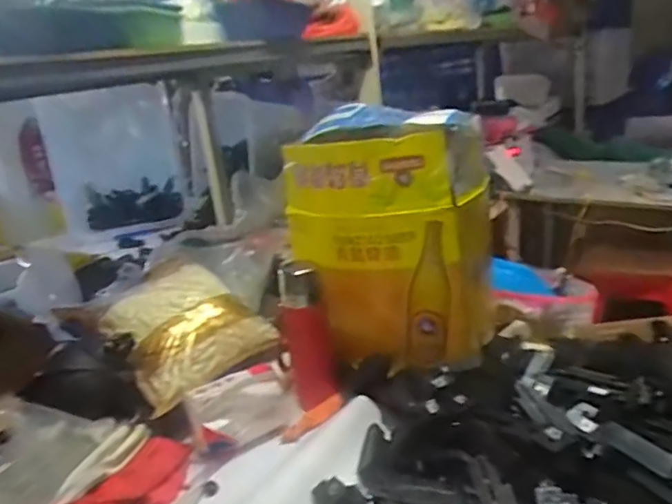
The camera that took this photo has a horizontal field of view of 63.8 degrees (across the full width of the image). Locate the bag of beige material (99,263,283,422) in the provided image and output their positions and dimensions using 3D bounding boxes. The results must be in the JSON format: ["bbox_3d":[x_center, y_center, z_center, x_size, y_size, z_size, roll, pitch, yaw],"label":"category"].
[{"bbox_3d":[-0.255,0.124,0.875,0.201,0.130,0.225,7,23,37],"label":"bag of beige material"}]

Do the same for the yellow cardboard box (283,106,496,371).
[{"bbox_3d":[0.090,-0.026,0.898,0.282,0.358,0.219,4,22,33],"label":"yellow cardboard box"}]

